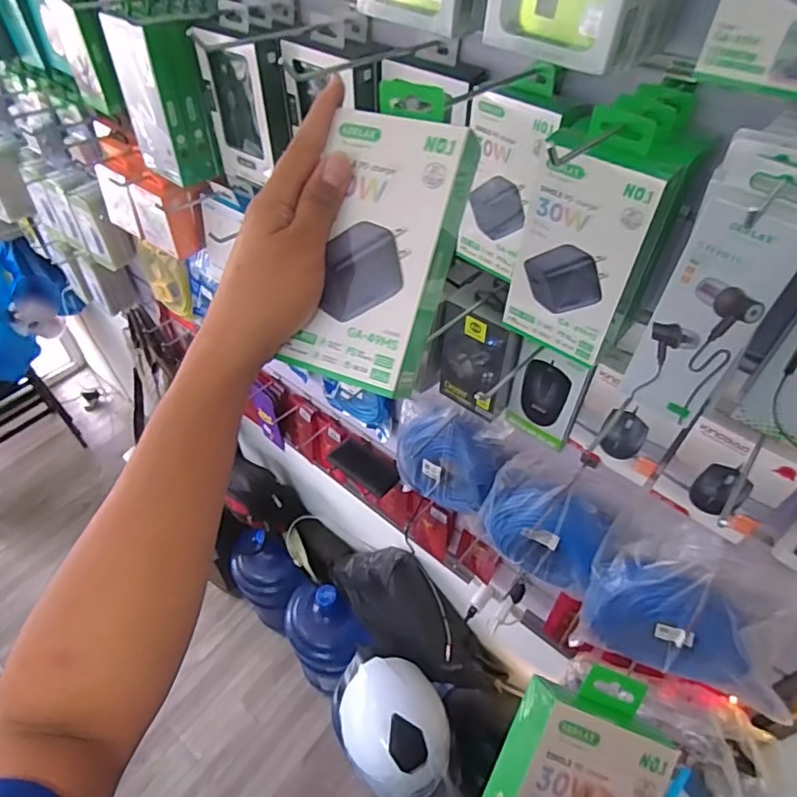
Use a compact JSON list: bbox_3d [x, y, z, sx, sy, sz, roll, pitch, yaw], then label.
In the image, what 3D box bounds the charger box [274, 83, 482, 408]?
[{"bbox_3d":[-0.006,-0.097,0.345,0.084,0.179,0.034,16,10,14],"label":"charger box"}]

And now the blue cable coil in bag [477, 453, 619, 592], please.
[{"bbox_3d":[0.197,0.160,0.733,0.155,0.187,0.066,25,52,21],"label":"blue cable coil in bag"}]

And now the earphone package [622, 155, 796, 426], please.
[{"bbox_3d":[0.211,-0.060,0.369,0.062,0.191,0.031,30,54,24],"label":"earphone package"}]

